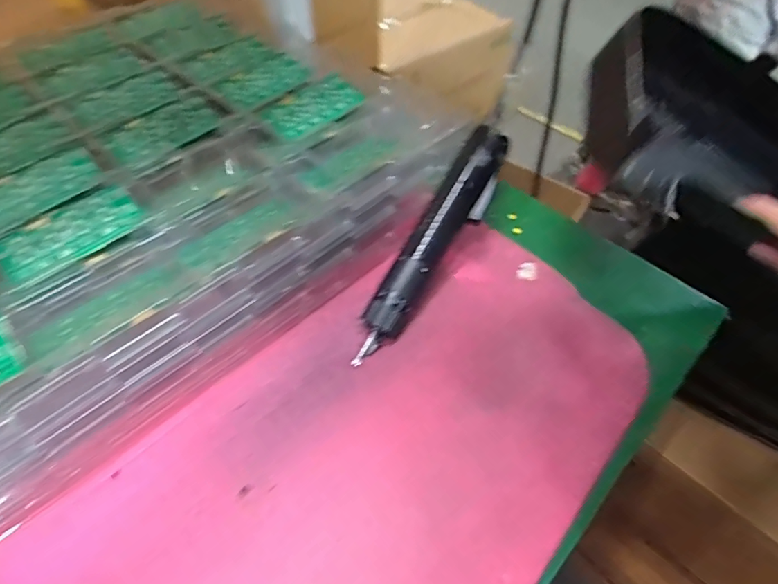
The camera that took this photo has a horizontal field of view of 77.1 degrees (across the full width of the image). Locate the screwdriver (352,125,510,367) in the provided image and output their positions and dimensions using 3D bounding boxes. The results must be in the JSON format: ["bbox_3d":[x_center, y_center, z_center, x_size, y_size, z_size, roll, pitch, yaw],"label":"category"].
[{"bbox_3d":[0.035,-0.039,0.403,0.036,0.029,0.215,29,83,21],"label":"screwdriver"}]

